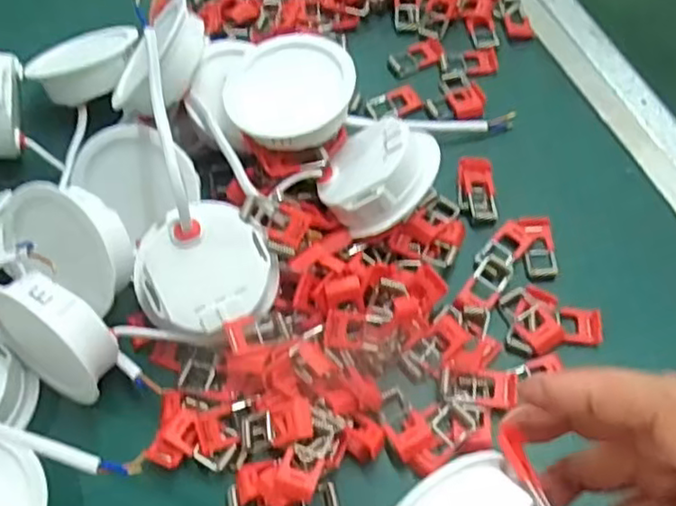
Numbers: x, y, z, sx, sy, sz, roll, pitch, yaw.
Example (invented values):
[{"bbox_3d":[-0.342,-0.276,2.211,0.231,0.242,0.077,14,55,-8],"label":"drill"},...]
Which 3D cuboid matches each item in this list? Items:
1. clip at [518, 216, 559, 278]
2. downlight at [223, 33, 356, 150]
[{"bbox_3d":[0.112,-0.003,0.368,0.018,0.007,0.036,-5,61,0],"label":"clip"},{"bbox_3d":[-0.025,-0.090,0.370,0.069,0.026,0.069,-5,61,9],"label":"downlight"}]

